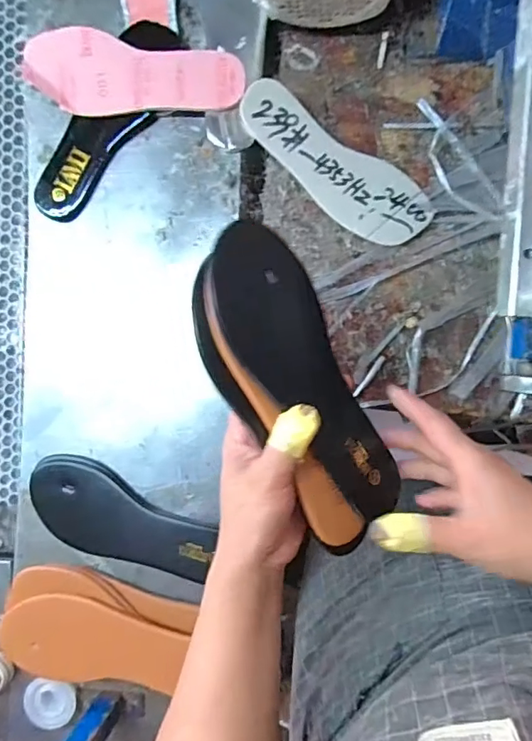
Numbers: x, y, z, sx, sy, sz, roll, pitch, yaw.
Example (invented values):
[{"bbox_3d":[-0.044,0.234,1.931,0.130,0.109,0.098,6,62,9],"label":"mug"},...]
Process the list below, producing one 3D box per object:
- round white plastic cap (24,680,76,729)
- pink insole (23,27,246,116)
[{"bbox_3d":[-0.234,0.359,0.559,0.055,0.015,0.044,34,53,4],"label":"round white plastic cap"},{"bbox_3d":[-0.141,-0.310,0.539,0.232,0.019,0.077,3,102,4],"label":"pink insole"}]

